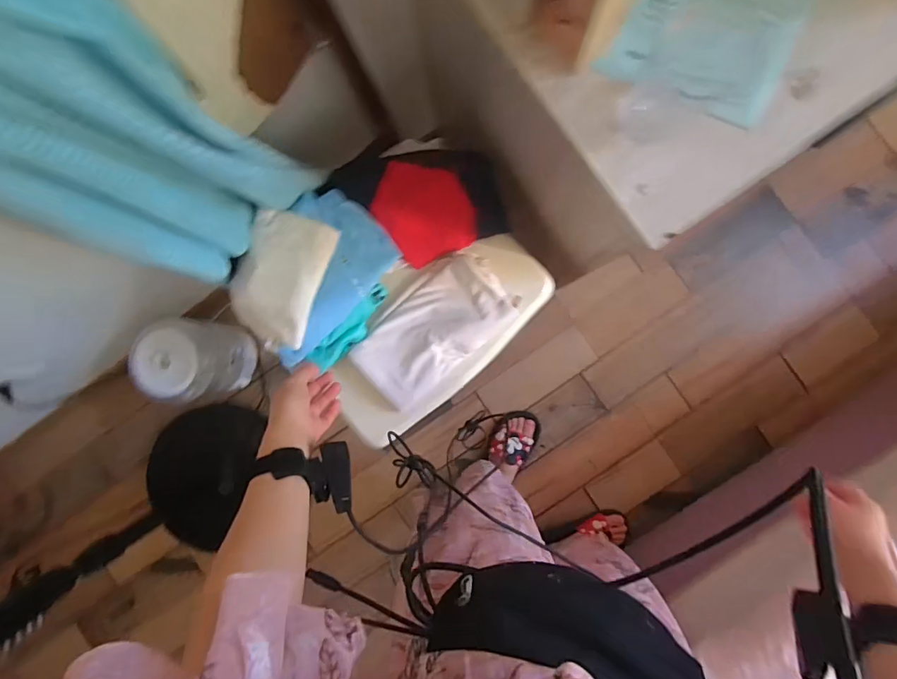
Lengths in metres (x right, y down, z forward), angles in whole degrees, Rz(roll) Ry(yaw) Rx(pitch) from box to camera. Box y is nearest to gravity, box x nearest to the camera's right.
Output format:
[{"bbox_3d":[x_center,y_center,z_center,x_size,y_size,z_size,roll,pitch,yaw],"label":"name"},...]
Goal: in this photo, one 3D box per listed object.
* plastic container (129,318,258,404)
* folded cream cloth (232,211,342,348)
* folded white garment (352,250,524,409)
[{"bbox_3d":[-0.601,0.046,1.159,0.188,0.257,0.177,2,91,2],"label":"plastic container"},{"bbox_3d":[-0.271,-0.096,0.763,0.132,0.044,0.205,19,91,2],"label":"folded cream cloth"},{"bbox_3d":[-0.026,-0.020,0.820,0.272,0.026,0.145,-40,89,4],"label":"folded white garment"}]

